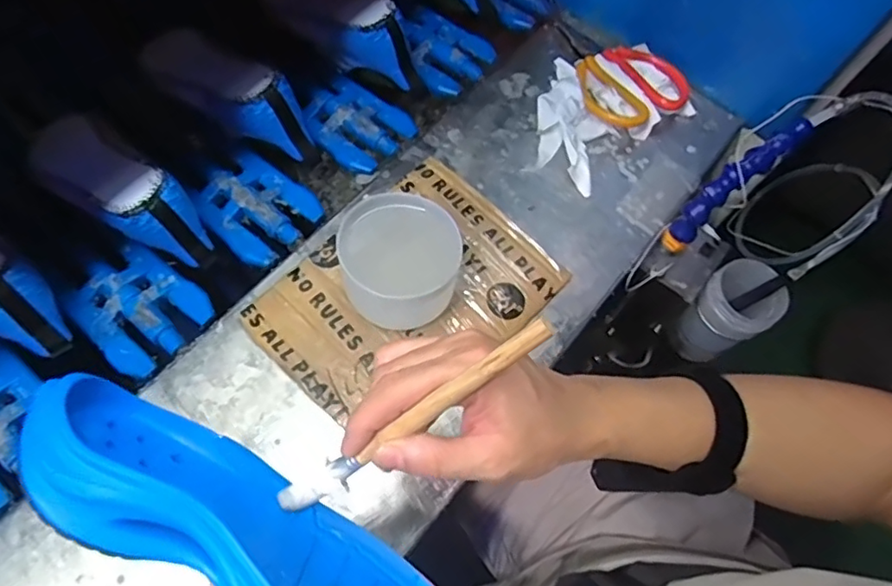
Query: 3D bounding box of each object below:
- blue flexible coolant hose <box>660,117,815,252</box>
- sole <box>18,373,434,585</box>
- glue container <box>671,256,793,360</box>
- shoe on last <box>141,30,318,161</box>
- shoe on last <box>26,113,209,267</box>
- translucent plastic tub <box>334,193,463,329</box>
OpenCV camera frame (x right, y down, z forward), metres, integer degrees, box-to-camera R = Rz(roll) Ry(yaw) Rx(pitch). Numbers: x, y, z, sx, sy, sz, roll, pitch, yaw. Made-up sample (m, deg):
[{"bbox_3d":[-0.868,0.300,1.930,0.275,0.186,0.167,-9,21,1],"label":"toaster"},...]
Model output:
[{"bbox_3d":[0.248,-0.094,0.509,0.147,0.037,0.023,-47,69,25],"label":"blue flexible coolant hose"},{"bbox_3d":[-0.101,0.124,0.294,0.238,0.092,0.048,32,96,-1],"label":"sole"},{"bbox_3d":[0.305,0.022,0.639,0.075,0.120,0.070,-29,74,-18],"label":"glue container"},{"bbox_3d":[-0.221,-0.196,0.578,0.198,0.090,0.070,42,68,11],"label":"shoe on last"},{"bbox_3d":[-0.291,-0.093,0.528,0.203,0.095,0.069,38,67,9],"label":"shoe on last"},{"bbox_3d":[-0.037,-0.024,0.468,0.089,0.073,0.085,3,67,-6],"label":"translucent plastic tub"}]

